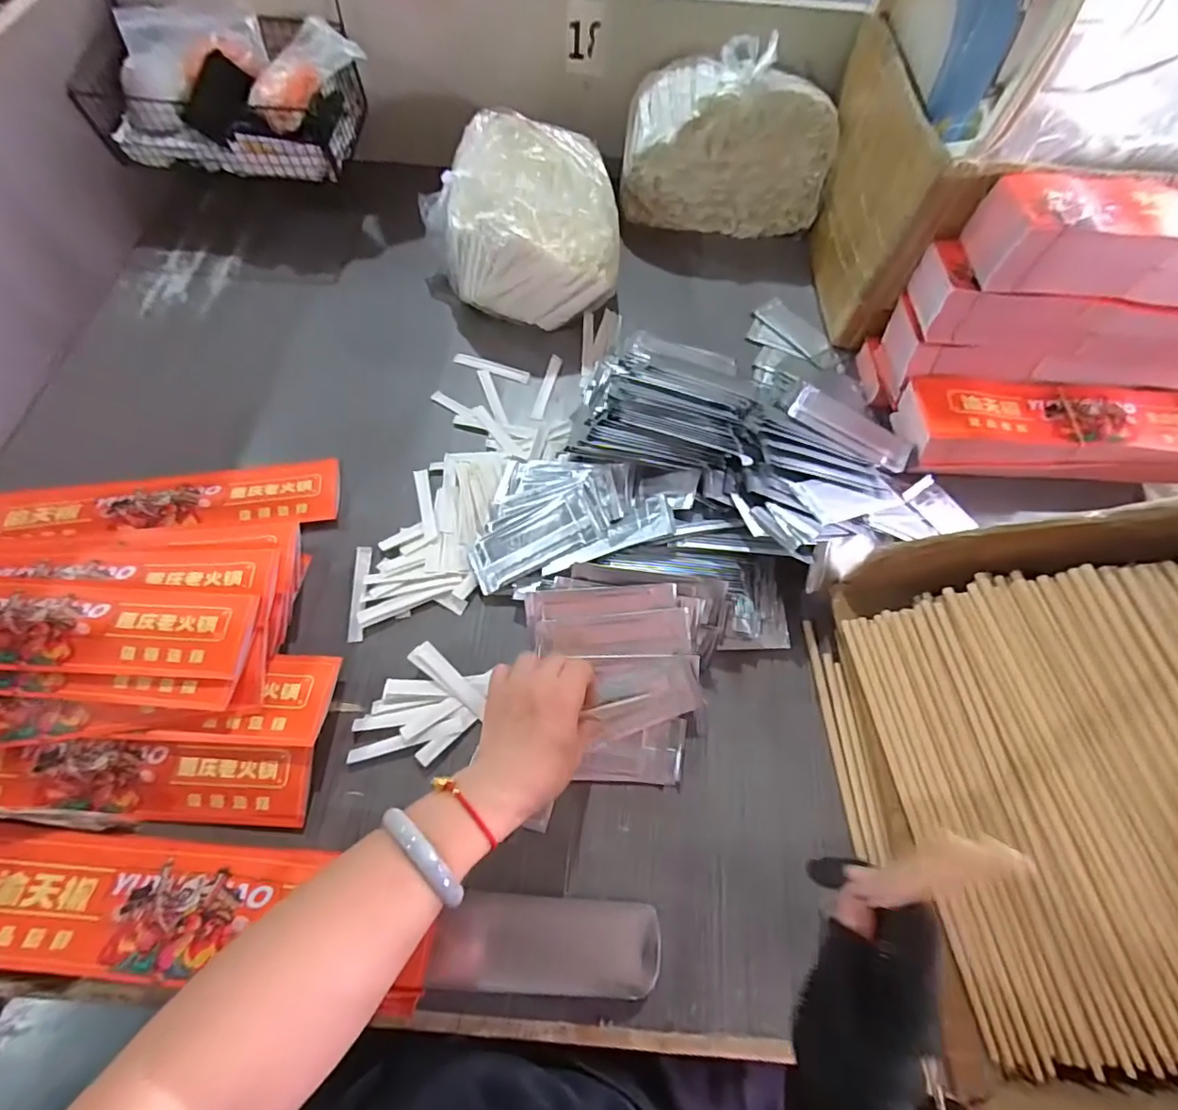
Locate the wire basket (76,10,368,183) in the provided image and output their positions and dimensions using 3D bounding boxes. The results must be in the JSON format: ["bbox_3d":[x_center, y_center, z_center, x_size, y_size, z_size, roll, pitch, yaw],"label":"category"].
[{"bbox_3d":[-0.411,-0.547,0.644,0.290,0.106,0.163,9,65,1],"label":"wire basket"}]

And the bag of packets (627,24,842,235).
[{"bbox_3d":[0.174,-0.515,0.693,0.254,0.168,0.097,5,65,0],"label":"bag of packets"}]

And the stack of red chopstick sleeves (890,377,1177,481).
[{"bbox_3d":[0.505,-0.129,0.578,0.344,0.058,0.098,1,65,-2],"label":"stack of red chopstick sleeves"}]

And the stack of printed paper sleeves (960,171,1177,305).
[{"bbox_3d":[0.520,-0.278,0.485,0.334,0.068,0.088,2,65,-1],"label":"stack of printed paper sleeves"}]

